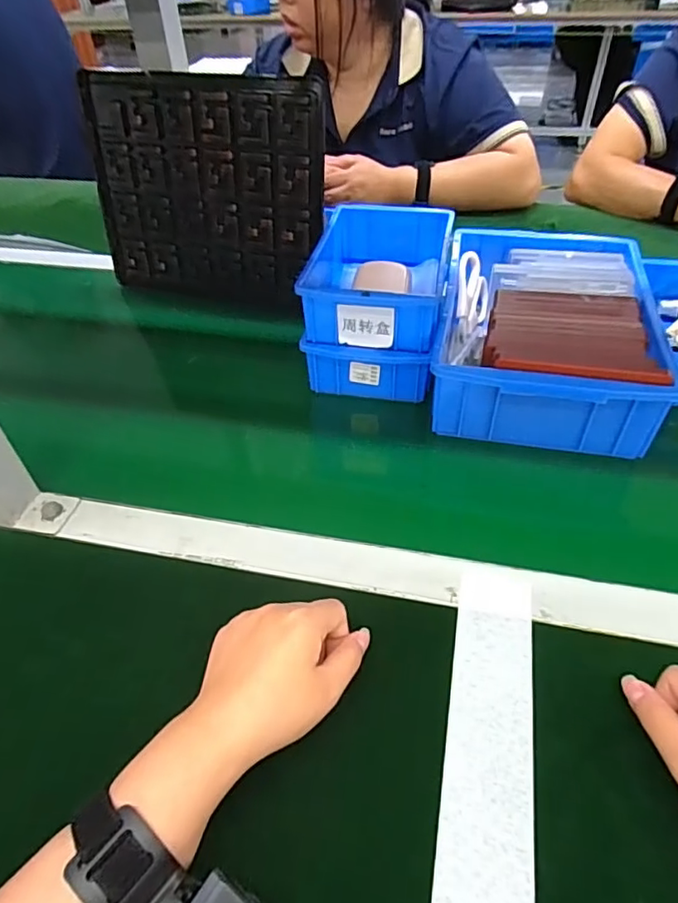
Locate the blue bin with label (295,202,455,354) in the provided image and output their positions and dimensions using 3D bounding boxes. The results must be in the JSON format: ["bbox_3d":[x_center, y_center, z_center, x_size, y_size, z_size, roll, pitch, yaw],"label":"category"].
[{"bbox_3d":[0.046,-0.189,0.586,0.127,0.064,0.198,8,46,10],"label":"blue bin with label"}]

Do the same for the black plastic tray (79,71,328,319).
[{"bbox_3d":[-0.160,-0.306,0.681,0.296,0.257,0.015,11,36,13],"label":"black plastic tray"}]

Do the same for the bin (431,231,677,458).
[{"bbox_3d":[0.214,-0.136,0.588,0.198,0.077,0.296,8,46,12],"label":"bin"}]

